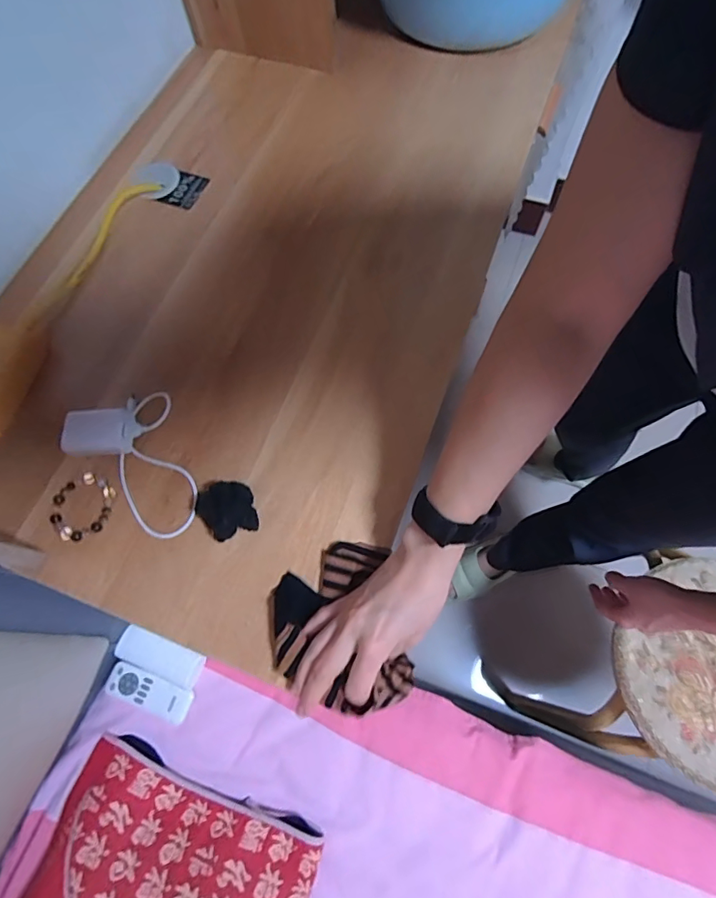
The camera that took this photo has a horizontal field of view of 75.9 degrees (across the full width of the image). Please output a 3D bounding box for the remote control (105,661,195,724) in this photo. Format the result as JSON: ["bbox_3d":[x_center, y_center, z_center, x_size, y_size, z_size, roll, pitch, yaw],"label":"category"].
[{"bbox_3d":[-0.305,0.354,0.670,0.129,0.014,0.047,18,71,8],"label":"remote control"}]

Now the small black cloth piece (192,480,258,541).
[{"bbox_3d":[-0.129,0.057,0.442,0.058,0.030,0.058,-16,70,-4],"label":"small black cloth piece"}]

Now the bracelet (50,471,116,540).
[{"bbox_3d":[-0.276,0.057,0.457,0.061,0.006,0.066,-1,70,1],"label":"bracelet"}]

